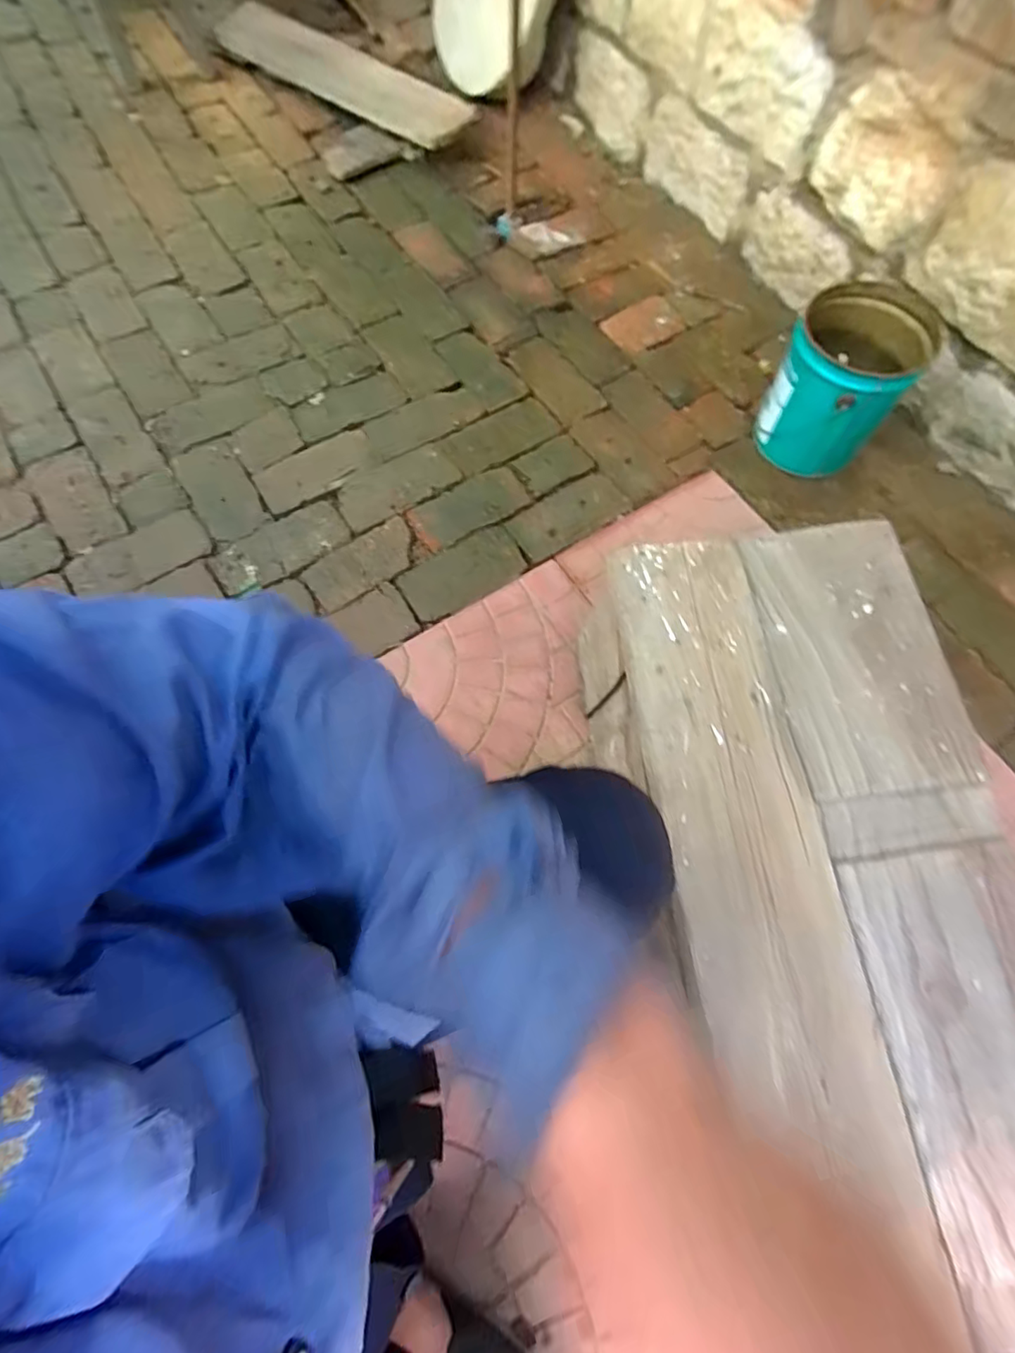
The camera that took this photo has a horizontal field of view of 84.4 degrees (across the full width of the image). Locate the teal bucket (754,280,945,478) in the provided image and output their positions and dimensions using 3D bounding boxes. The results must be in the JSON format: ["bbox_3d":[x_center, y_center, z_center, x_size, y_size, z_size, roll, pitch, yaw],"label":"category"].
[{"bbox_3d":[0.627,-0.556,1.077,0.222,0.242,0.242,0,64,1],"label":"teal bucket"}]

